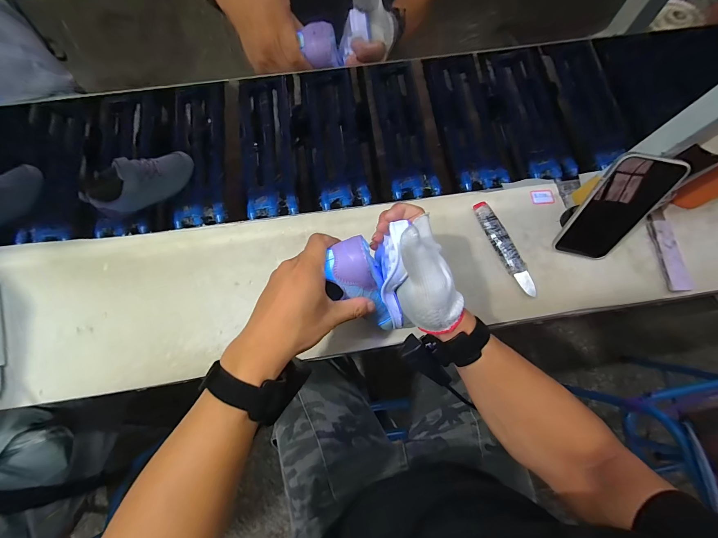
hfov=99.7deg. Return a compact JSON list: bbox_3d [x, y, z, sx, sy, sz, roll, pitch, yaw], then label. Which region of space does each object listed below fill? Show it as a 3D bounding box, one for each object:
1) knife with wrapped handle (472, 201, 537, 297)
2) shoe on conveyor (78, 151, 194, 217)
[{"bbox_3d":[0.231,-0.035,0.478,0.030,0.020,0.163,-21,76,-6],"label":"knife with wrapped handle"},{"bbox_3d":[-0.381,-0.155,0.533,0.183,0.067,0.063,-35,78,-24],"label":"shoe on conveyor"}]

